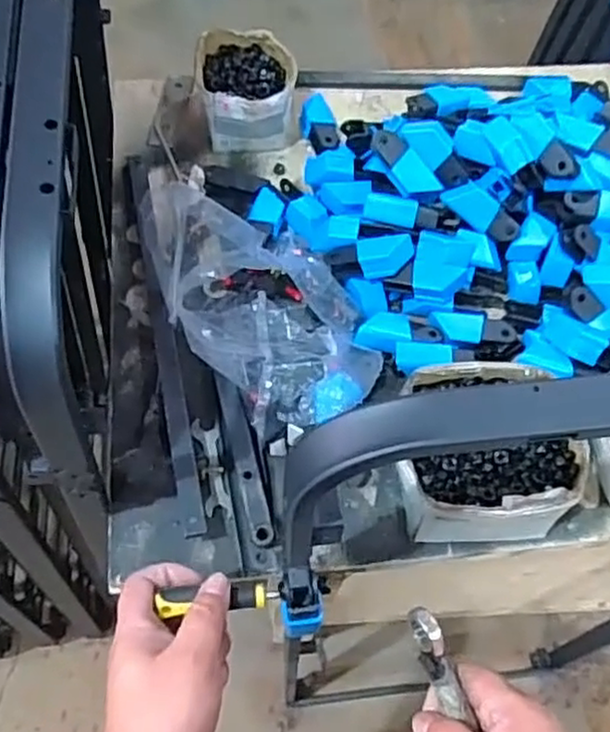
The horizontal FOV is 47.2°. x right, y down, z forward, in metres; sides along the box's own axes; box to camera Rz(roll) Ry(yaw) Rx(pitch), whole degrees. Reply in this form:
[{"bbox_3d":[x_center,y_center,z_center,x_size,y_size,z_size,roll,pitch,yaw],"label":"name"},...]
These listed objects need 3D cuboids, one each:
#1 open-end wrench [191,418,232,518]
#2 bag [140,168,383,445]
[{"bbox_3d":[-0.086,0.092,0.648,0.024,0.008,0.095,-9,64,-7],"label":"open-end wrench"},{"bbox_3d":[-0.058,-0.089,0.700,0.159,0.058,0.340,-28,68,-16],"label":"bag"}]

